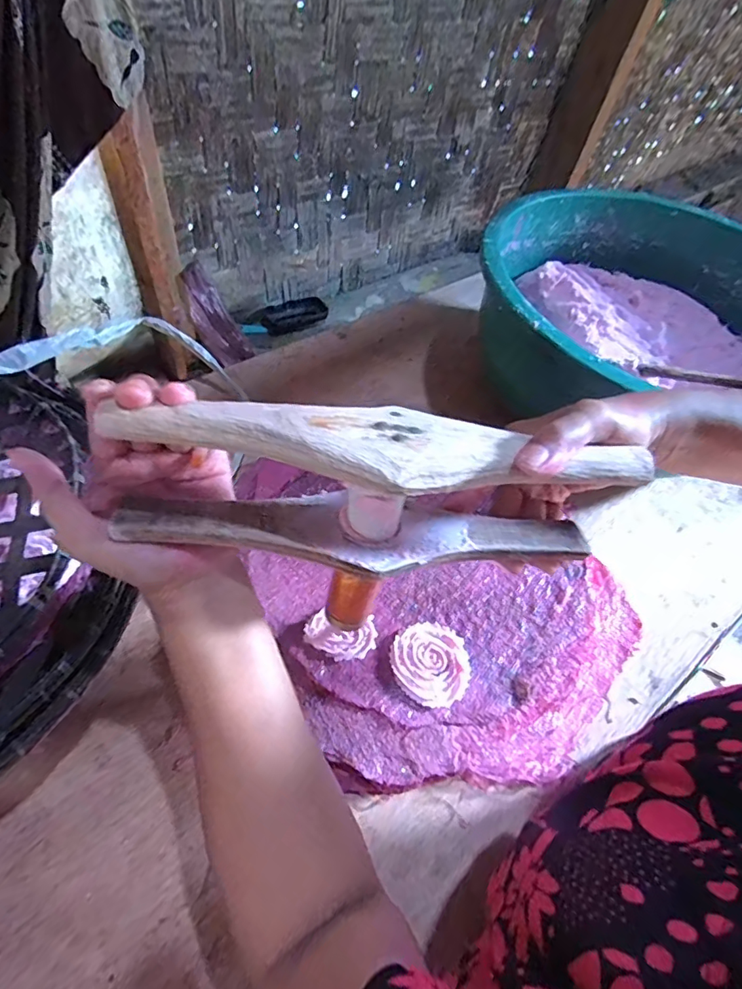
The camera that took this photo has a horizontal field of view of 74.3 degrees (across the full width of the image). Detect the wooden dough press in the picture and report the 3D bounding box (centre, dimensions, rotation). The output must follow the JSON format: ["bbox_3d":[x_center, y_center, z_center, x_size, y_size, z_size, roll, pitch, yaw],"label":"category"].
[{"bbox_3d":[0.007,0.006,0.278,0.287,0.111,0.066,2,53,-4],"label":"wooden dough press"}]

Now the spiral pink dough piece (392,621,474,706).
[{"bbox_3d":[0.057,0.155,0.453,0.072,0.008,0.073,3,55,-4],"label":"spiral pink dough piece"}]

